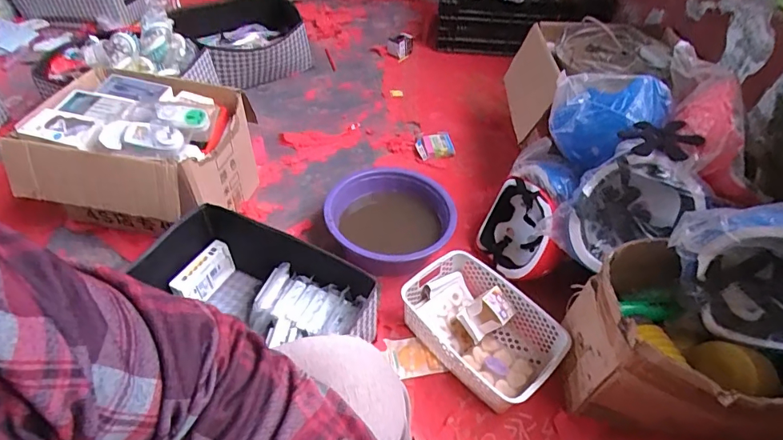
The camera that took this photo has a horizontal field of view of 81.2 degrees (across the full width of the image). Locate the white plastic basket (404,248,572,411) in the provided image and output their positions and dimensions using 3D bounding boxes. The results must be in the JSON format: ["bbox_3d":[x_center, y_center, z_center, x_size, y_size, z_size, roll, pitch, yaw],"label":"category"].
[{"bbox_3d":[0.177,0.209,0.897,0.197,0.095,0.295,-31,54,-28],"label":"white plastic basket"}]

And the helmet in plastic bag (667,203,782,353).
[{"bbox_3d":[0.559,0.071,0.683,0.270,0.225,0.135,23,49,19],"label":"helmet in plastic bag"}]

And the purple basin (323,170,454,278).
[{"bbox_3d":[-0.001,0.005,1.061,0.281,0.122,0.280,1,46,-1],"label":"purple basin"}]

